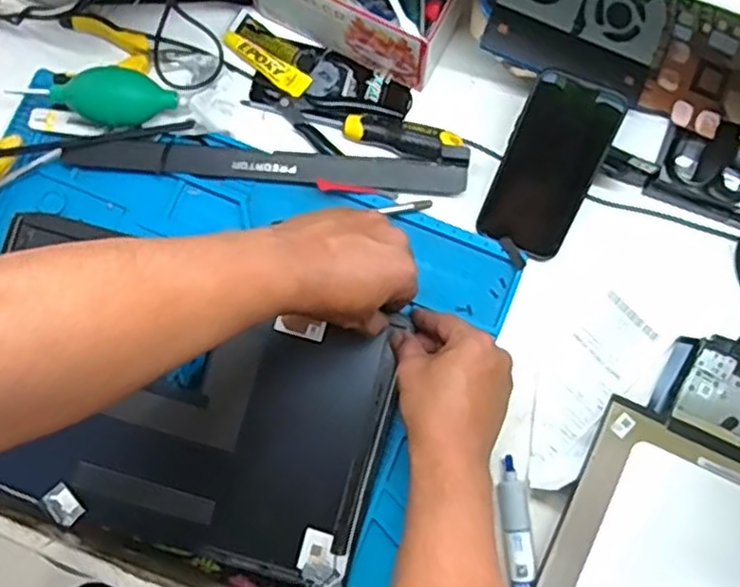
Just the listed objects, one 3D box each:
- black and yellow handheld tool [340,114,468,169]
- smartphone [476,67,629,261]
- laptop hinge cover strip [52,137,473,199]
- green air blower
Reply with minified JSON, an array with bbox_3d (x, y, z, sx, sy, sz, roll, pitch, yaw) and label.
[{"bbox_3d":[0.033,-0.136,0.598,0.109,0.022,0.029,17,80,3],"label":"black and yellow handheld tool"},{"bbox_3d":[0.145,-0.101,0.560,0.073,0.006,0.143,23,116,3],"label":"smartphone"},{"bbox_3d":[-0.088,-0.111,0.602,0.343,0.015,0.036,4,88,2],"label":"laptop hinge cover strip"},{"bbox_3d":[-0.238,-0.169,0.602,0.145,0.046,0.046,11,80,2],"label":"green air blower"}]

